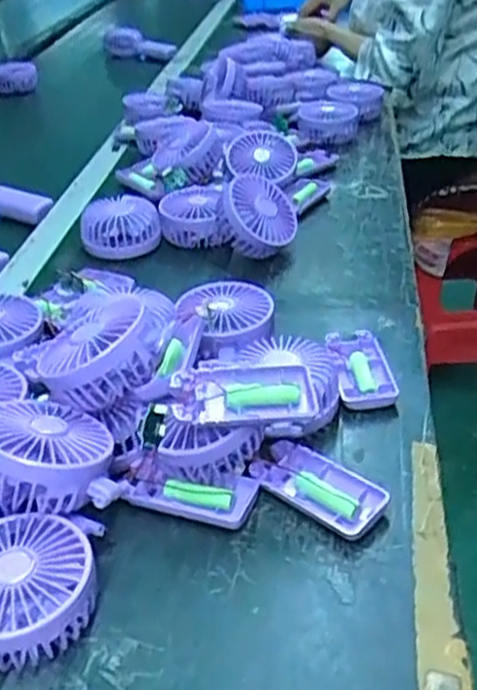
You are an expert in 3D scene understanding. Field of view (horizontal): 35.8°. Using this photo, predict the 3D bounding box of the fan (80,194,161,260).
[{"bbox_3d":[-0.132,-0.136,0.838,0.086,0.045,0.083,-4,35,-2],"label":"fan"}]

